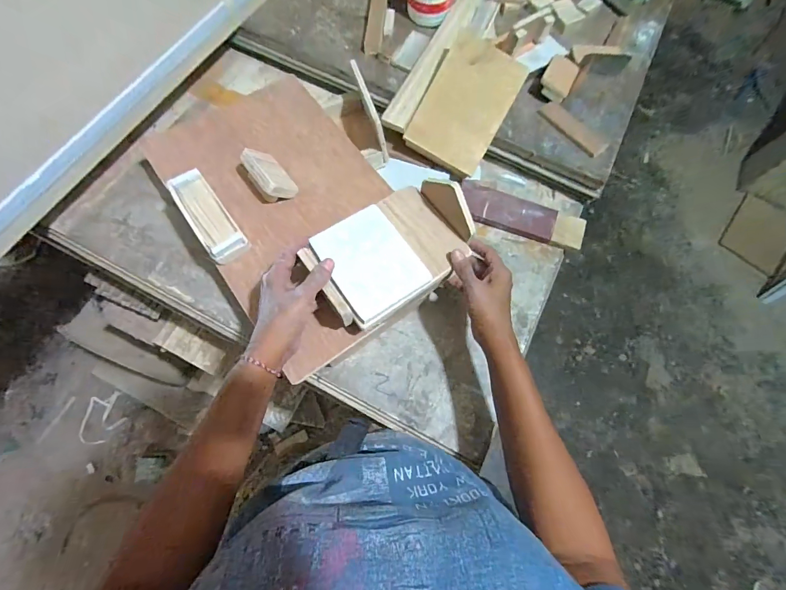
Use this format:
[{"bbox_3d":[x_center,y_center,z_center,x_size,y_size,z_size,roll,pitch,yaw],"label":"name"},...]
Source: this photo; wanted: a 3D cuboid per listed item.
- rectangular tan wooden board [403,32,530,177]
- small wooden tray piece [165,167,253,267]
[{"bbox_3d":[0.110,-0.286,0.551,0.120,0.012,0.183,27,93,-2],"label":"rectangular tan wooden board"},{"bbox_3d":[-0.231,-0.097,0.458,0.047,0.033,0.120,-36,75,-14],"label":"small wooden tray piece"}]

